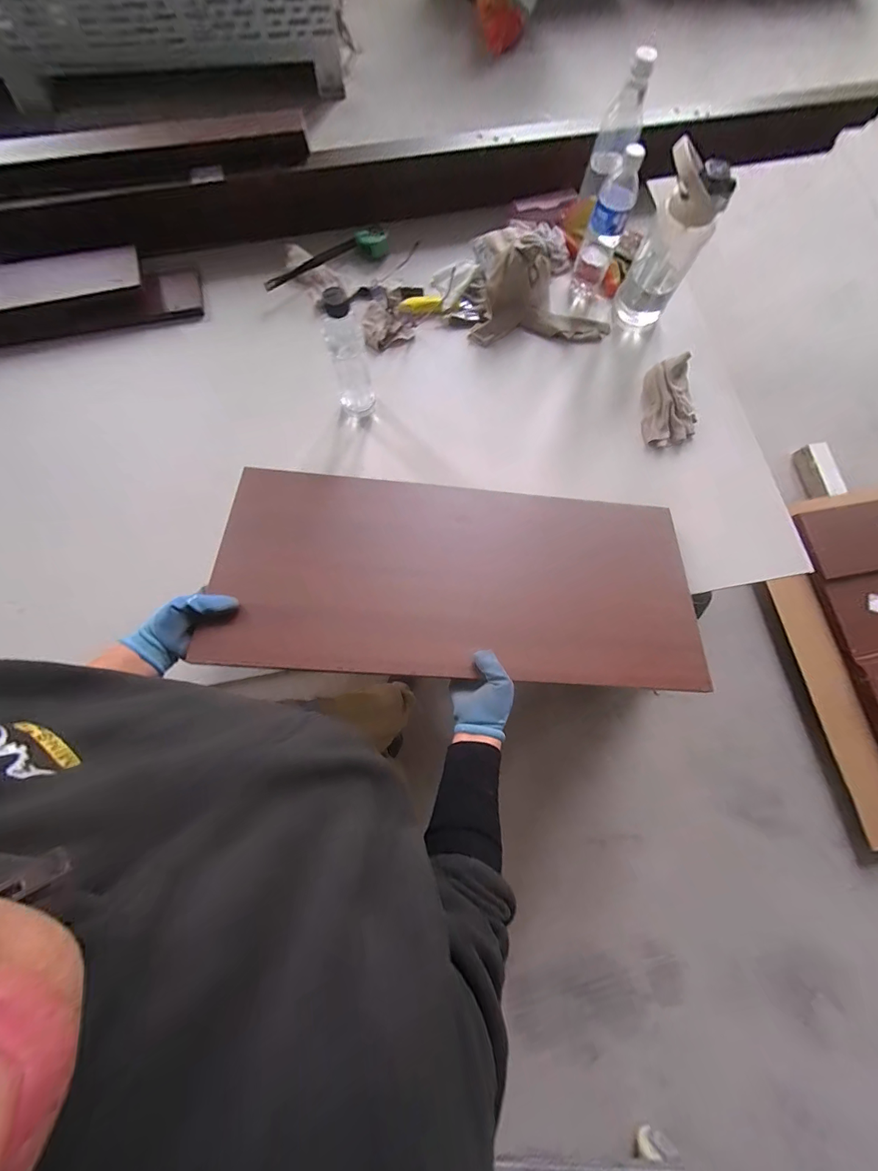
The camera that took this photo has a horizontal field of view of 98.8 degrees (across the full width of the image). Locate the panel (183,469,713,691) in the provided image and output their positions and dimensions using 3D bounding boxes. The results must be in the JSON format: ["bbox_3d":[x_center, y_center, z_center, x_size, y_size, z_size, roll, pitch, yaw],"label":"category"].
[{"bbox_3d":[0.052,-0.021,0.596,0.735,0.022,0.309,5,67,-7],"label":"panel"}]

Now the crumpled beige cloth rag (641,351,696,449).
[{"bbox_3d":[0.475,-0.370,0.763,0.110,0.043,0.188,9,76,0],"label":"crumpled beige cloth rag"}]

